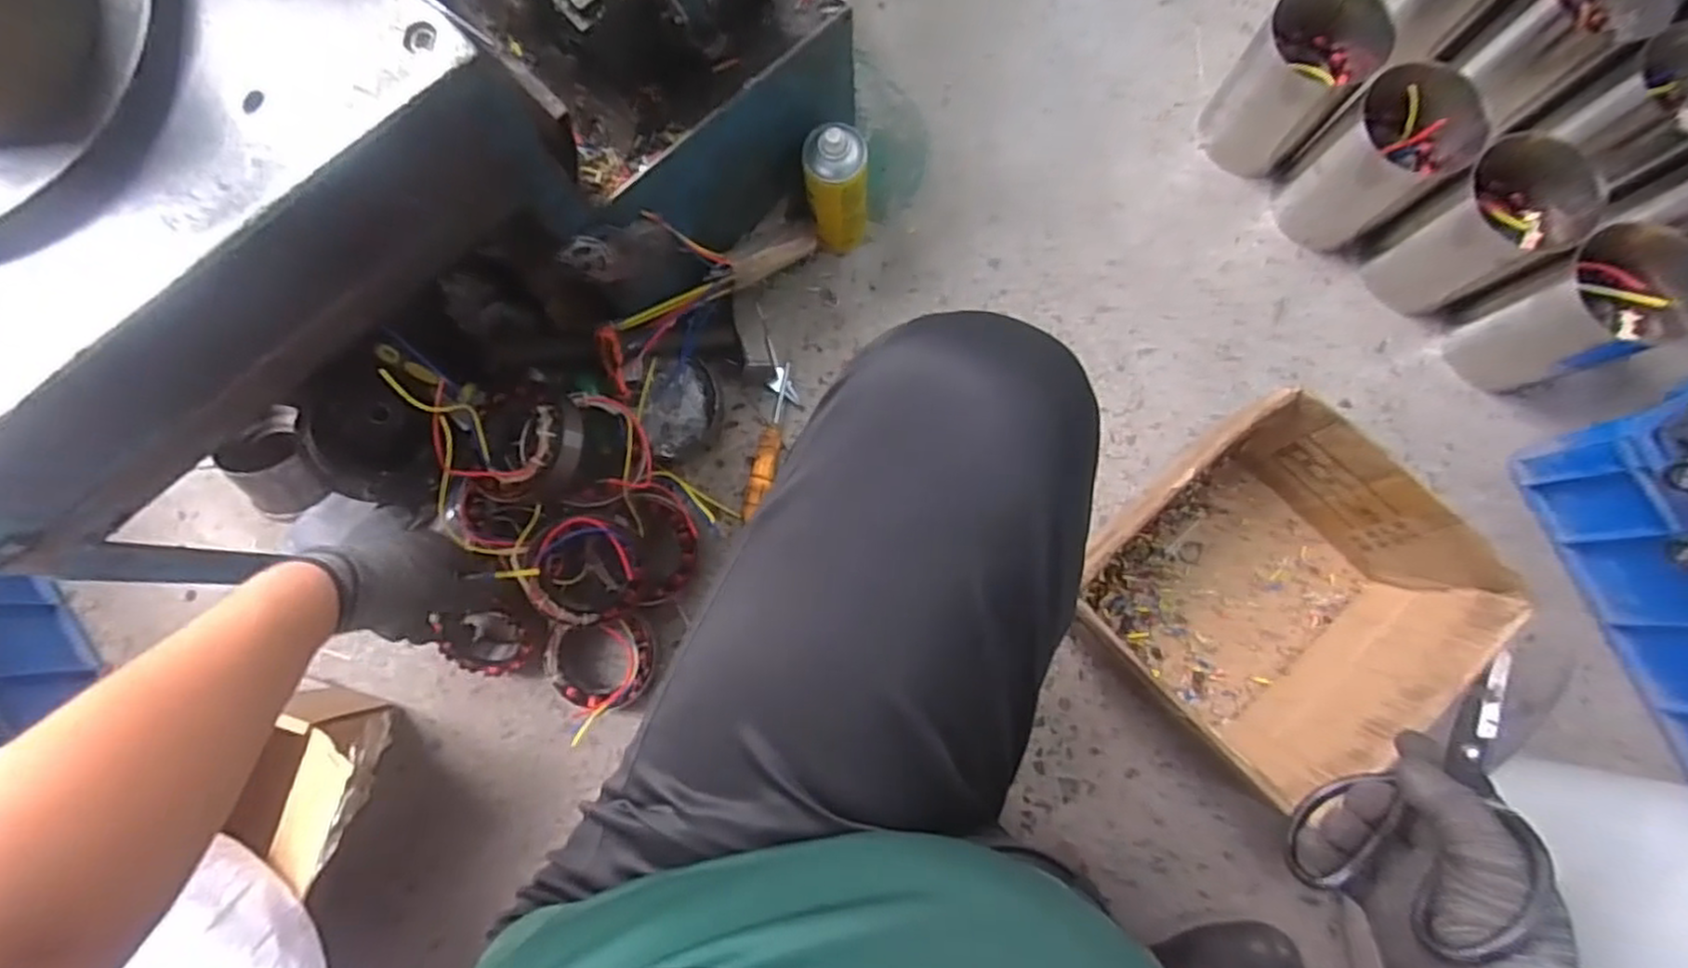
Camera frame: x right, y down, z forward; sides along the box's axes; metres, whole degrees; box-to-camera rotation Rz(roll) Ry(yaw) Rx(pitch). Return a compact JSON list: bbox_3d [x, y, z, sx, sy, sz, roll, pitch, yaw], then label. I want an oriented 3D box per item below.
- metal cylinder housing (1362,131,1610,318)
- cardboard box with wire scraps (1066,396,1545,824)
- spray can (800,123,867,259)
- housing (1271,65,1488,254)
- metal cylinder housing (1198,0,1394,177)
[{"bbox_3d":[0.662,-0.261,0.767,0.120,0.167,0.114,0,82,2],"label":"metal cylinder housing"},{"bbox_3d":[0.413,0.105,0.724,0.300,0.152,0.283,-41,82,-4],"label":"cardboard box with wire scraps"},{"bbox_3d":[-0.004,-0.311,0.782,0.066,0.178,0.061,0,82,2],"label":"spray can"},{"bbox_3d":[0.573,-0.344,0.787,0.114,0.156,0.115,0,82,2],"label":"housing"},{"bbox_3d":[0.487,-0.441,0.788,0.111,0.178,0.122,0,82,2],"label":"metal cylinder housing"}]

